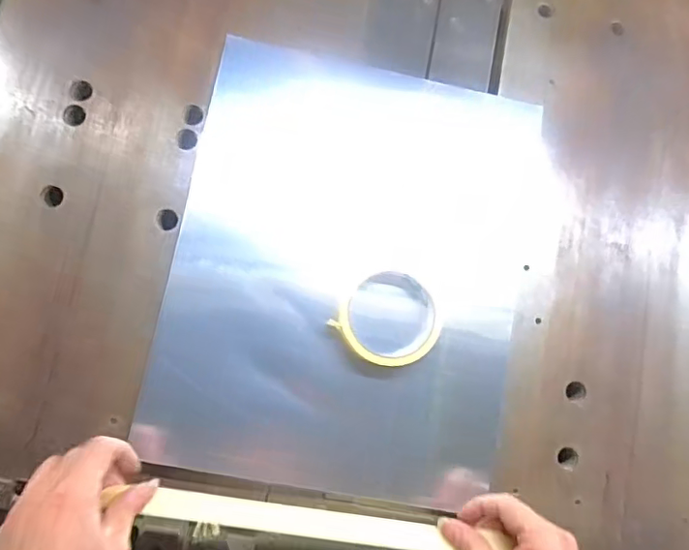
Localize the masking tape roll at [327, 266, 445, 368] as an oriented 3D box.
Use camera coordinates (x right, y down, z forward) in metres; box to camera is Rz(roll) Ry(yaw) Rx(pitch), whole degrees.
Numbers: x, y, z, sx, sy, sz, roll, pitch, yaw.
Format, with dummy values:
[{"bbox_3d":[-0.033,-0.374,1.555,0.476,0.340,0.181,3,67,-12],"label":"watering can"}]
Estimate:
[{"bbox_3d":[0.042,0.038,0.514,0.093,0.020,0.092,1,82,-6],"label":"masking tape roll"}]

